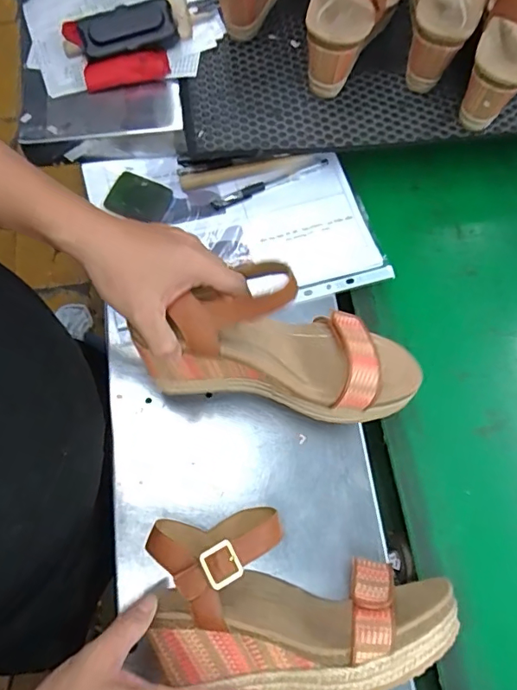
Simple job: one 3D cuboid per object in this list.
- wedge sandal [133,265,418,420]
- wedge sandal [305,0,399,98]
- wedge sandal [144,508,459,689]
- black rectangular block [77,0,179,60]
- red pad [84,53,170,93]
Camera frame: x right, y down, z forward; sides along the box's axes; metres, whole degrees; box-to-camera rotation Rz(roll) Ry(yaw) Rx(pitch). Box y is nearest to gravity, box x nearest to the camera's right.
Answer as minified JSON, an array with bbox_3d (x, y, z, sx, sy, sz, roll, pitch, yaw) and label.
[{"bbox_3d":[0.023,-0.005,0.428,0.224,0.105,0.094,9,67,3],"label":"wedge sandal"},{"bbox_3d":[0.108,-0.376,0.540,0.073,0.144,0.192,20,71,5],"label":"wedge sandal"},{"bbox_3d":[0.029,0.215,0.401,0.233,0.082,0.132,9,67,3],"label":"wedge sandal"},{"bbox_3d":[-0.149,-0.360,0.584,0.106,0.025,0.055,-11,84,-7],"label":"black rectangular block"},{"bbox_3d":[-0.151,-0.318,0.582,0.096,0.019,0.023,-15,72,-7],"label":"red pad"}]

